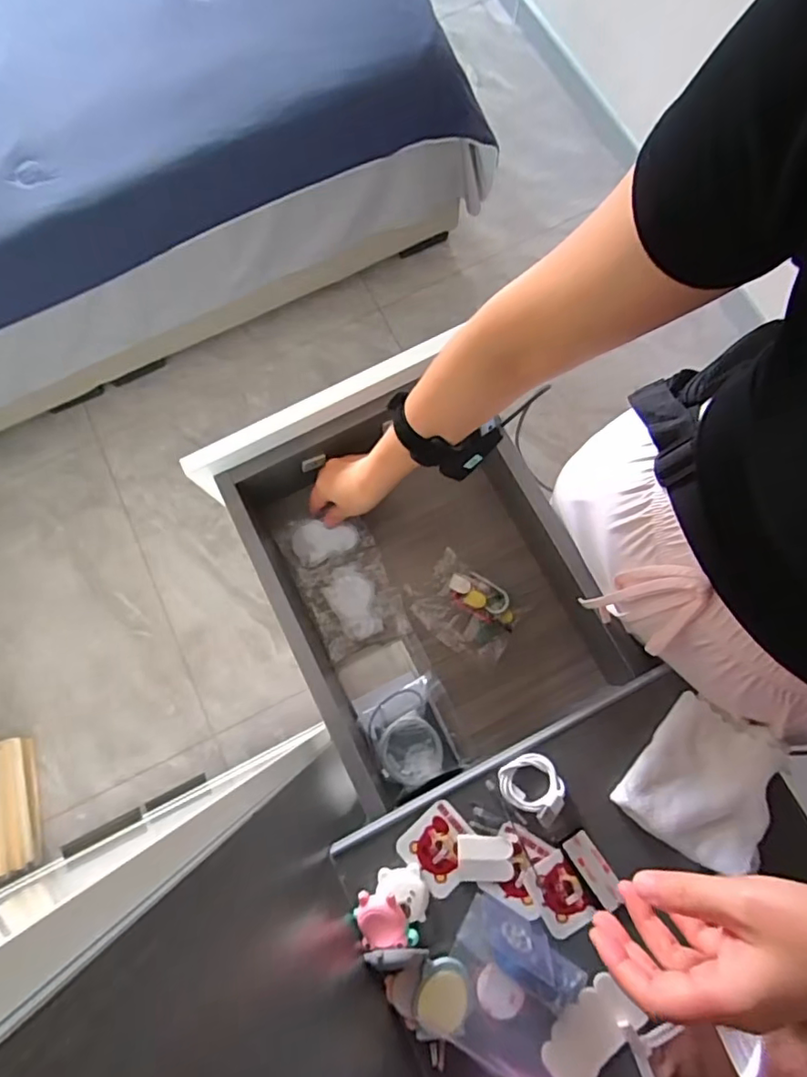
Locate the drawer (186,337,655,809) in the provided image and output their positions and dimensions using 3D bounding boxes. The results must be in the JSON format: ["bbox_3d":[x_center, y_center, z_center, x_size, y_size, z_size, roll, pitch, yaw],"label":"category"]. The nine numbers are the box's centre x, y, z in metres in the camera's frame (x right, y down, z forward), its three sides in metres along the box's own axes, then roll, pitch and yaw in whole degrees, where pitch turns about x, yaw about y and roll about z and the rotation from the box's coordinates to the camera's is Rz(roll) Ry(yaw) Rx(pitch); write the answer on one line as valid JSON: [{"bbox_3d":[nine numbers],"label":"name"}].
[{"bbox_3d":[0.015,0.037,0.602,0.317,0.132,0.404,-26,78,-5],"label":"drawer"}]

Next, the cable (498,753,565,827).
[{"bbox_3d":[0.107,0.203,0.453,0.051,0.024,0.046,43,81,10],"label":"cable"}]

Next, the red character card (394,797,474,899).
[{"bbox_3d":[0.030,0.255,0.457,0.055,0.007,0.056,-41,78,-8],"label":"red character card"}]

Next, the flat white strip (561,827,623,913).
[{"bbox_3d":[0.154,0.265,0.442,0.021,0.006,0.058,-34,79,-6],"label":"flat white strip"}]

